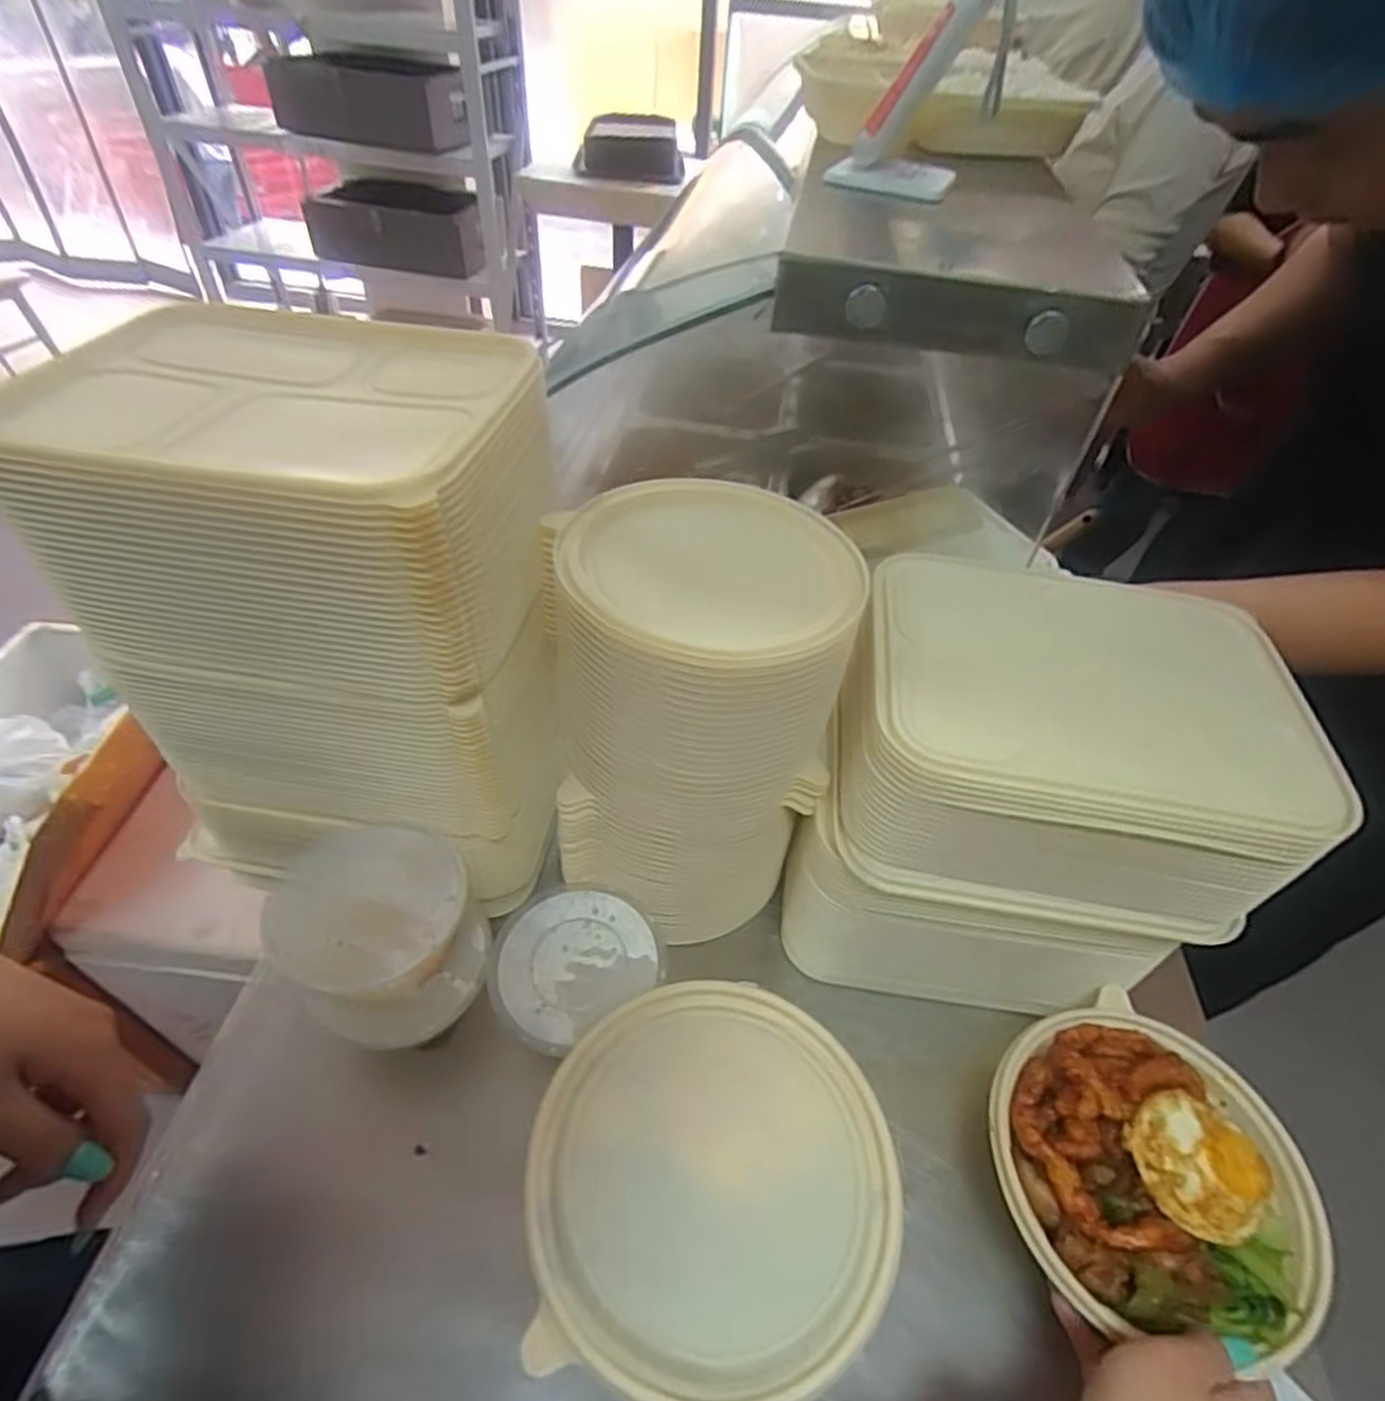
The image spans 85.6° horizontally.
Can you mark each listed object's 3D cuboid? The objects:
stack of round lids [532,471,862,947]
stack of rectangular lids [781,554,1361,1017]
[{"bbox_3d":[-0.002,0.013,0.523,0.180,0.264,0.178,-3,47,-7],"label":"stack of round lids"},{"bbox_3d":[0.219,0.068,0.515,0.250,0.241,0.198,14,47,9],"label":"stack of rectangular lids"}]

